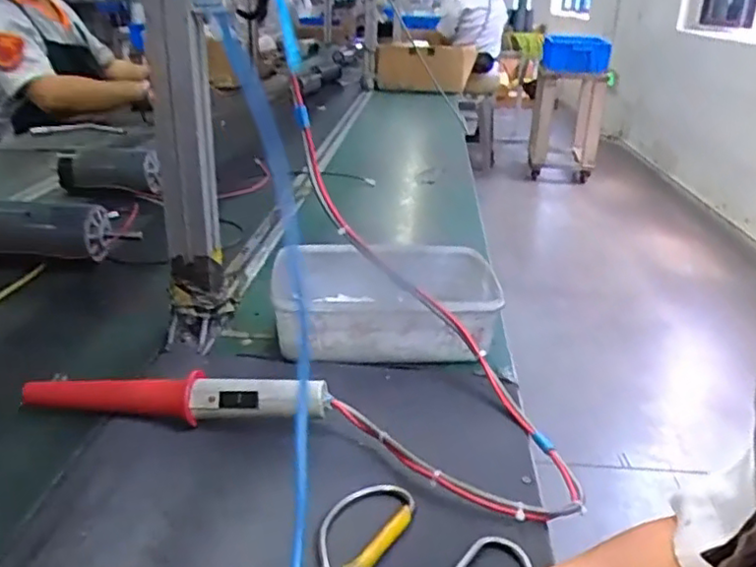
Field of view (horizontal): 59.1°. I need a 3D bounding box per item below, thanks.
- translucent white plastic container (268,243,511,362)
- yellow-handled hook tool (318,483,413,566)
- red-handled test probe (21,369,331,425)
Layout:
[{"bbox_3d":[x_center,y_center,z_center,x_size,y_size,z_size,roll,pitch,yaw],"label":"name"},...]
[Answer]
[{"bbox_3d":[0.007,0.020,0.682,0.218,0.075,0.162,-2,24,-9],"label":"translucent white plastic container"},{"bbox_3d":[-0.013,0.155,0.436,0.053,0.008,0.088,15,27,27],"label":"yellow-handled hook tool"},{"bbox_3d":[-0.164,0.092,0.534,0.249,0.043,0.024,4,24,6],"label":"red-handled test probe"}]

